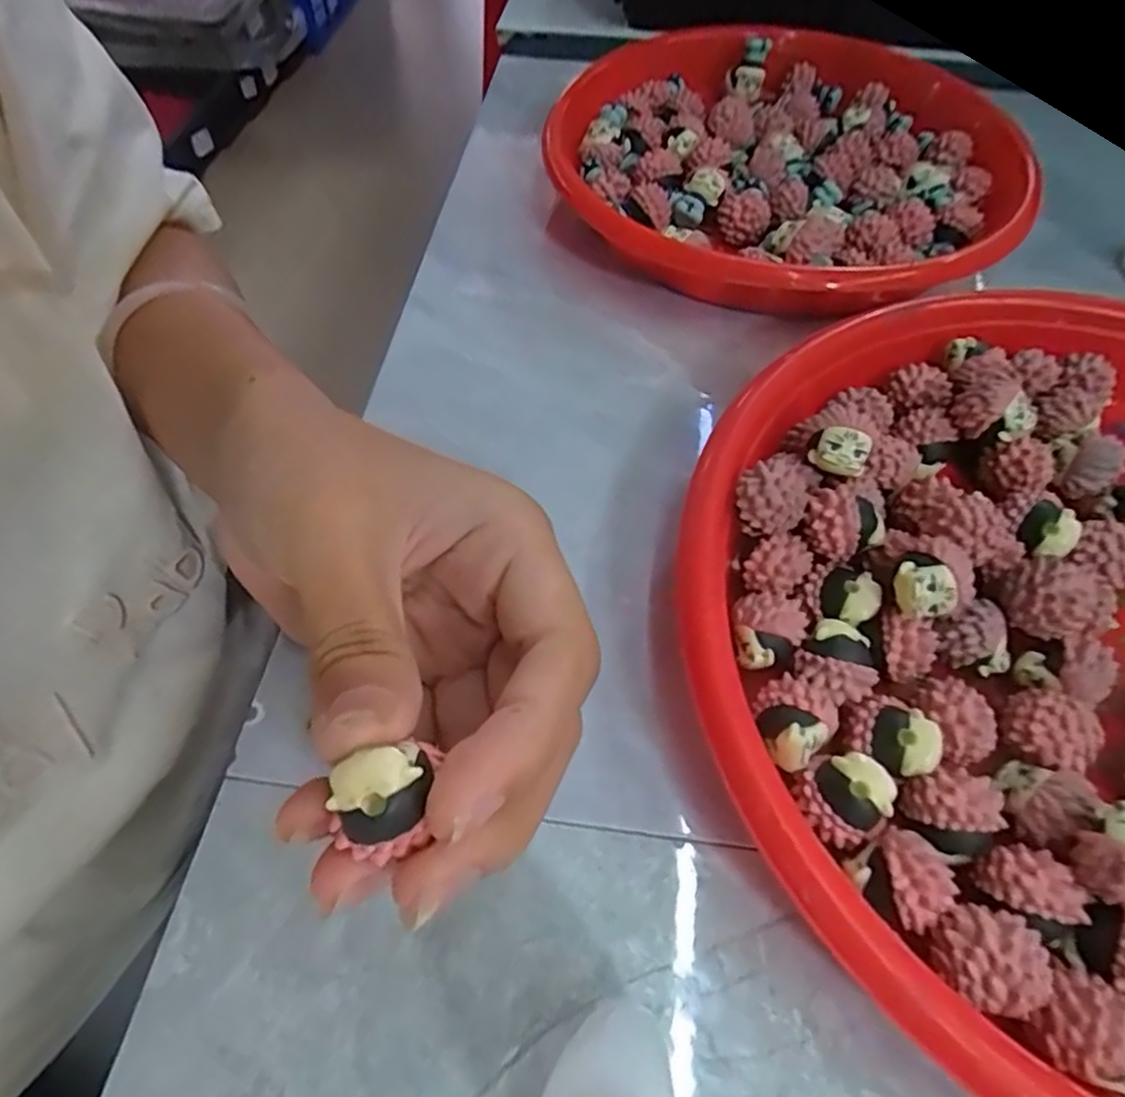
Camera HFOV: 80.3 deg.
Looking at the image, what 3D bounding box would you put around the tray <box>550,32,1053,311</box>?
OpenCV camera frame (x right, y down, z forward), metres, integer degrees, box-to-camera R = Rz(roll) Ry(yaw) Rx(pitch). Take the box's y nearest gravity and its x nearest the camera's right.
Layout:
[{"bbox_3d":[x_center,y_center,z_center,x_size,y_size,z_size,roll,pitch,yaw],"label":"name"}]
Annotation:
[{"bbox_3d":[0.094,-0.169,0.290,0.195,0.032,0.197,22,59,13],"label":"tray"}]

